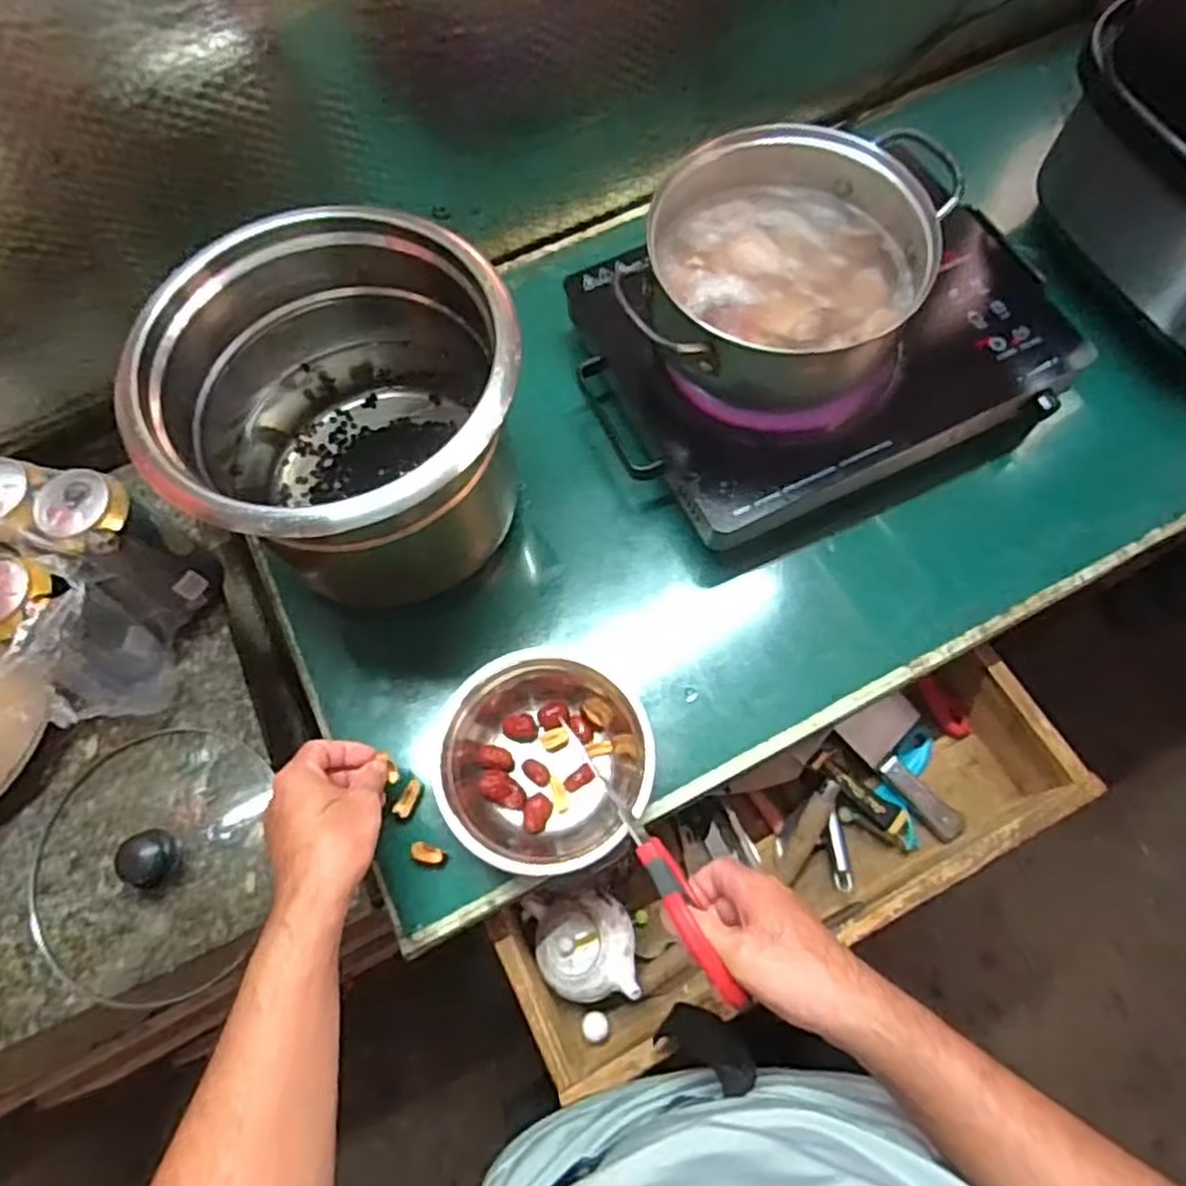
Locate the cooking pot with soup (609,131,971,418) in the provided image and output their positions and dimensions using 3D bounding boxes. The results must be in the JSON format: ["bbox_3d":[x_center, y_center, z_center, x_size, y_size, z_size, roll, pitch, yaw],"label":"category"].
[{"bbox_3d":[0.153,-0.278,0.626,0.222,0.113,0.217,-4,70,-1],"label":"cooking pot with soup"}]

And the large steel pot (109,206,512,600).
[{"bbox_3d":[-0.179,-0.136,0.588,0.247,0.210,0.238,0,70,1],"label":"large steel pot"}]

